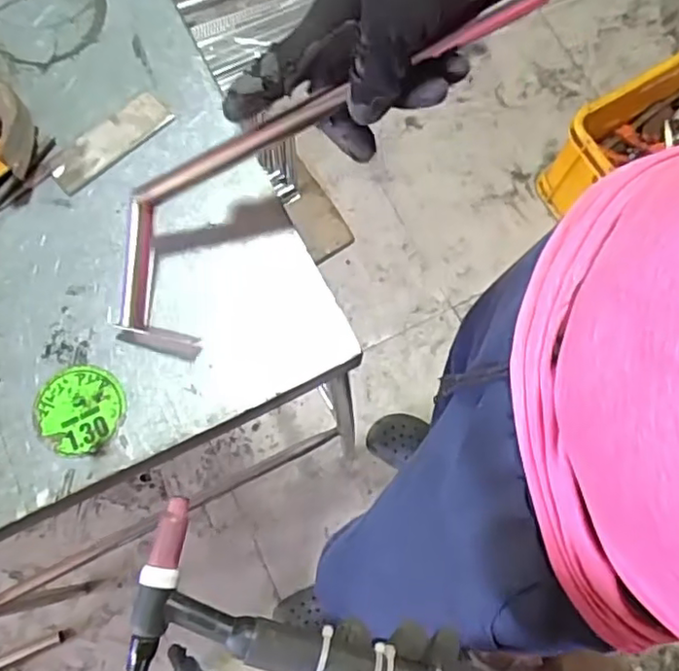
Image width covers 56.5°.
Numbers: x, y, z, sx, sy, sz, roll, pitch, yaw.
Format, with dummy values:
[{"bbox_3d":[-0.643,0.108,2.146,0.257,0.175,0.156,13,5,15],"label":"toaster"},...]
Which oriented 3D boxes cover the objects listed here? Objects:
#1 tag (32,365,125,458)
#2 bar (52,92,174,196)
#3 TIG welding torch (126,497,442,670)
[{"bbox_3d":[-0.193,0.053,0.470,0.064,0.004,0.062,1,74,-2],"label":"tag"},{"bbox_3d":[-0.192,-0.164,0.530,0.108,0.007,0.039,-40,79,-12],"label":"bar"},{"bbox_3d":[-0.034,0.197,0.367,0.186,0.038,0.154,14,74,-2],"label":"TIG welding torch"}]

